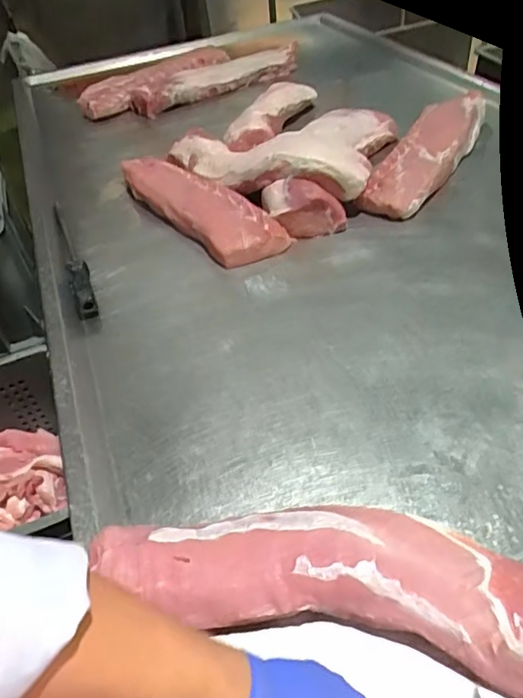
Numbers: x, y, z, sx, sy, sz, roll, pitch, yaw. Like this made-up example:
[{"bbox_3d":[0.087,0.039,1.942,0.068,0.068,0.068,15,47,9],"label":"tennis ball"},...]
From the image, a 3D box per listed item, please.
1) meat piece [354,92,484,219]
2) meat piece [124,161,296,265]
[{"bbox_3d":[0.356,-0.414,1.118,0.139,0.087,0.477,18,50,23],"label":"meat piece"},{"bbox_3d":[-0.128,-0.284,1.034,0.131,0.064,0.426,-30,48,-25],"label":"meat piece"}]

